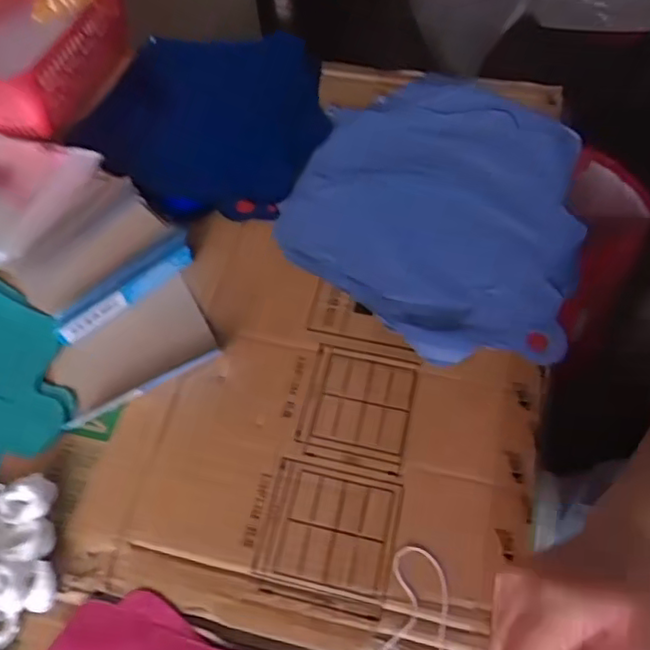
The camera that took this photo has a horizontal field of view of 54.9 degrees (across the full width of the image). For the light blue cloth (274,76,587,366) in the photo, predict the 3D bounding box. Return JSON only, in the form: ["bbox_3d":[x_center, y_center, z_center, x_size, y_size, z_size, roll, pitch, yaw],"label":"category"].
[{"bbox_3d":[0.097,-0.106,0.522,0.228,0.021,0.282,16,62,13],"label":"light blue cloth"}]

